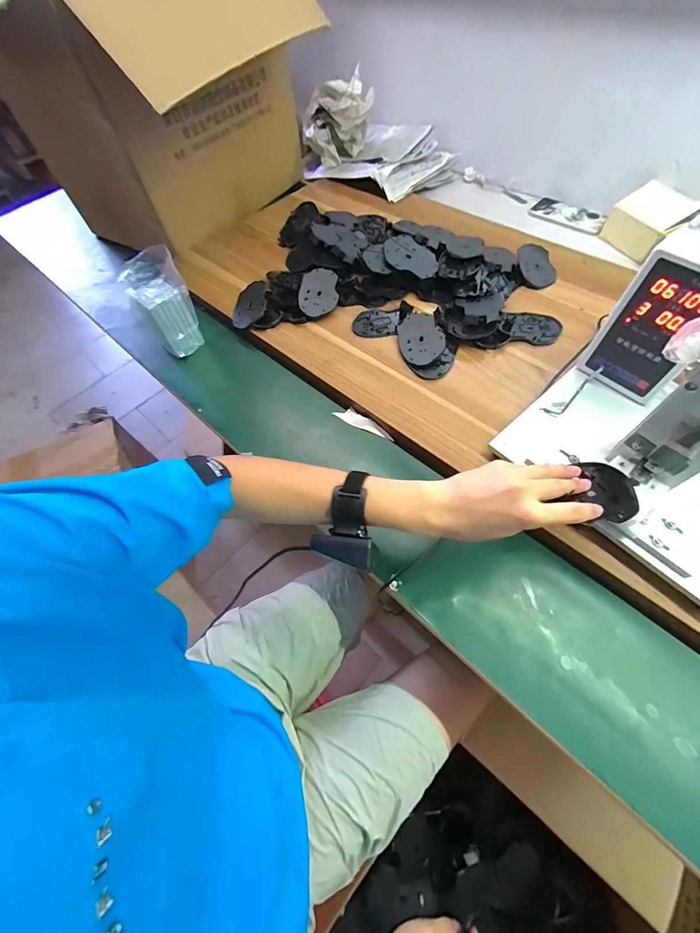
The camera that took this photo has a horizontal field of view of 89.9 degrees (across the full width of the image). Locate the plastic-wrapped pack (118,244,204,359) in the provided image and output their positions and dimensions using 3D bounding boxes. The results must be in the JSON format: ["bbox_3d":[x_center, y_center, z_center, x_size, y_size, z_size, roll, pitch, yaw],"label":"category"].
[{"bbox_3d":[-0.332,-0.287,0.635,0.095,0.147,0.081,-31,63,-12],"label":"plastic-wrapped pack"}]

